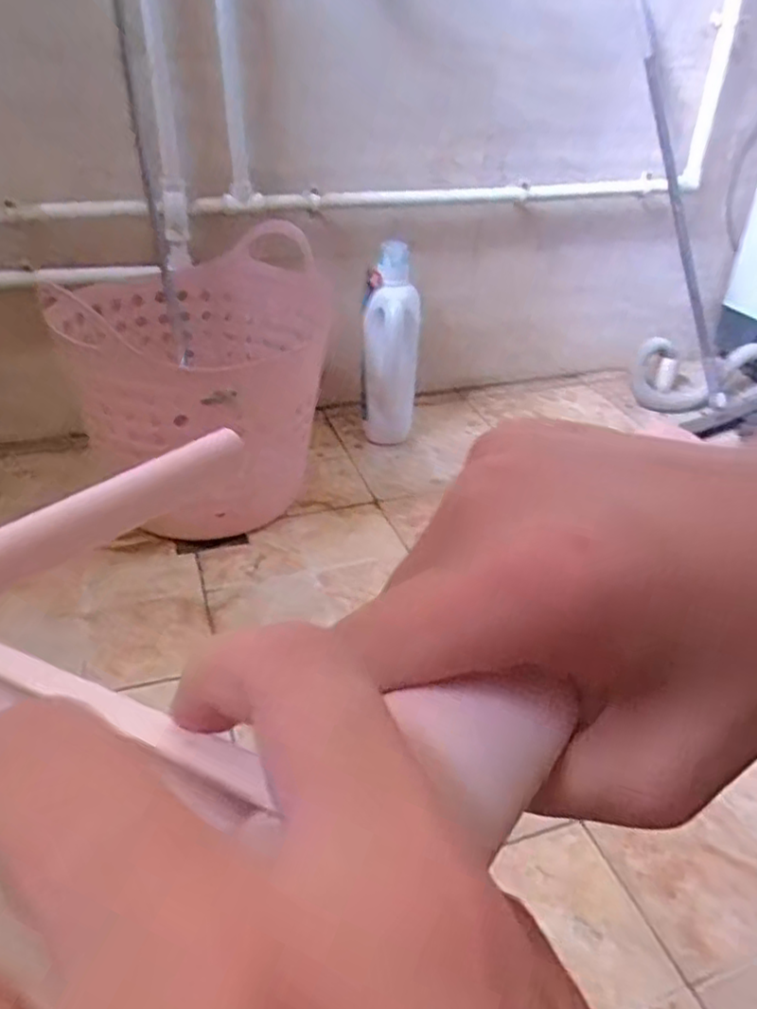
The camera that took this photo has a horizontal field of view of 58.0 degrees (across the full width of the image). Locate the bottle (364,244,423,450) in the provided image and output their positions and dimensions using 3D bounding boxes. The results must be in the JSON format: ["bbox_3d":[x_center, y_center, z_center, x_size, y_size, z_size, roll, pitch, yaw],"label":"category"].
[{"bbox_3d":[0.020,-0.273,1.236,0.096,0.339,0.082,16,36,22],"label":"bottle"}]

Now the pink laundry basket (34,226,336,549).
[{"bbox_3d":[-0.255,-0.168,1.037,0.361,0.357,0.355,-6,34,-10],"label":"pink laundry basket"}]

